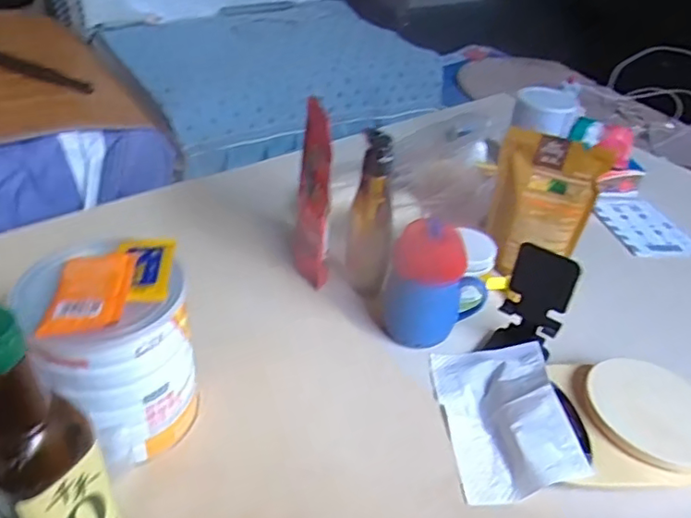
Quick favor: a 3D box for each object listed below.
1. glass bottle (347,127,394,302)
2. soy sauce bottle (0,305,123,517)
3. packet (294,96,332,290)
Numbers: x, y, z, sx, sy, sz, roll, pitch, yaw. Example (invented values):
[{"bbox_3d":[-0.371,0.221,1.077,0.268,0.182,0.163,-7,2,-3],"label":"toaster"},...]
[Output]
[{"bbox_3d":[0.032,-0.047,0.663,0.050,0.194,0.052,5,38,-1],"label":"glass bottle"},{"bbox_3d":[-0.183,0.138,0.356,0.063,0.253,0.051,-27,49,-35],"label":"soy sauce bottle"},{"bbox_3d":[-0.039,-0.081,0.690,0.037,0.199,0.108,2,38,-5],"label":"packet"}]

